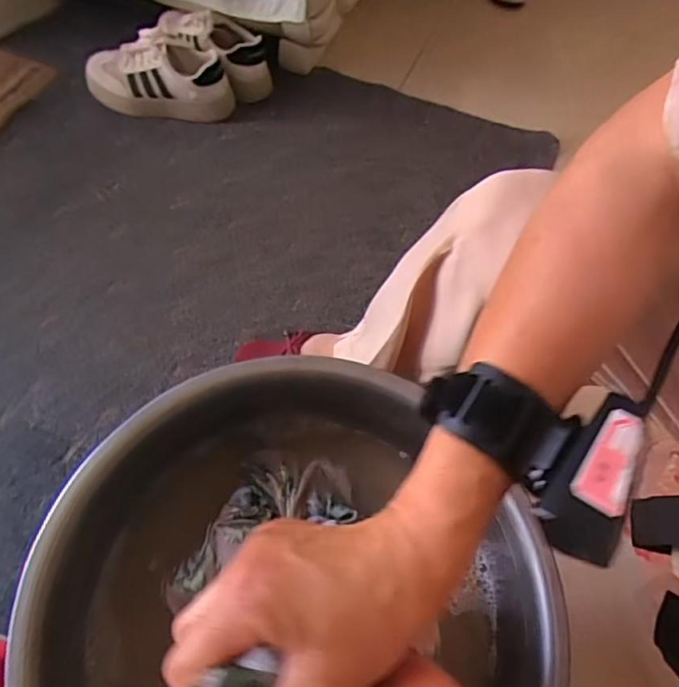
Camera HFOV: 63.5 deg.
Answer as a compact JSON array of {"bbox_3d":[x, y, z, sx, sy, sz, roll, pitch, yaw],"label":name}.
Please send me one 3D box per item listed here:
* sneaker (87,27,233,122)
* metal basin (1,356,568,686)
[{"bbox_3d":[-0.308,-0.459,0.945,0.248,0.103,0.083,2,61,-3],"label":"sneaker"},{"bbox_3d":[-0.040,0.194,0.408,0.333,0.102,0.347,39,66,16],"label":"metal basin"}]

